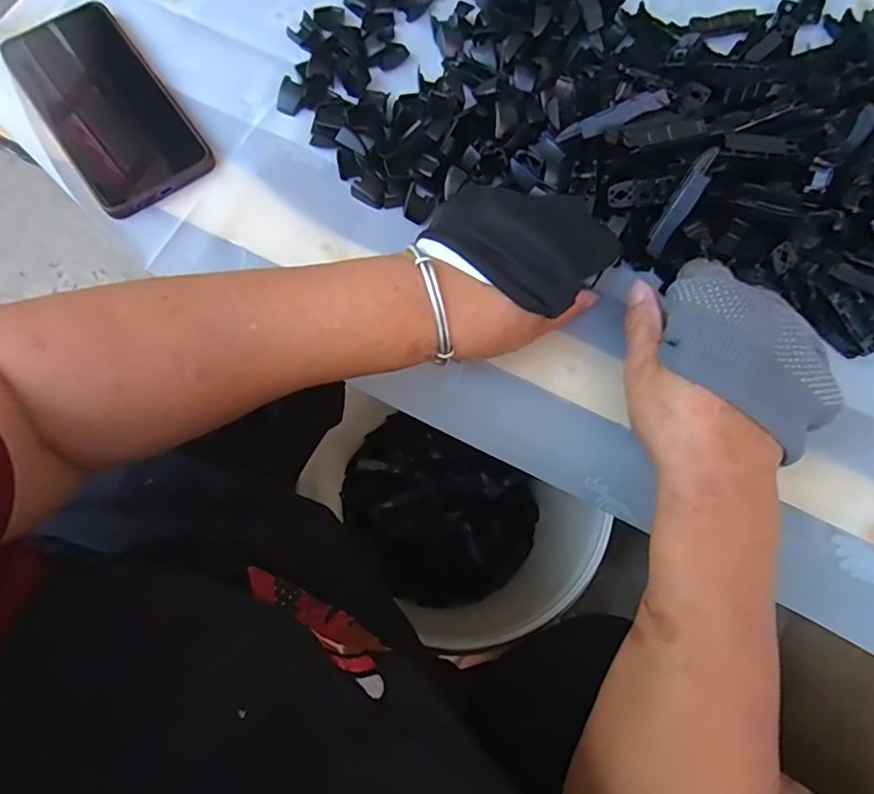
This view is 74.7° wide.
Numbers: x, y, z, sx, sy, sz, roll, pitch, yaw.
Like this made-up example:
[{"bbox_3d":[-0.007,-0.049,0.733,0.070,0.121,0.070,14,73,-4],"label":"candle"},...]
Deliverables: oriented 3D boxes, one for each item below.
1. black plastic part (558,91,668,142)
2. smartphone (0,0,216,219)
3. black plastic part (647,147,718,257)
[{"bbox_3d":[0.104,-0.165,0.340,0.063,0.005,0.012,-15,72,17],"label":"black plastic part"},{"bbox_3d":[-0.226,-0.200,0.388,0.079,0.009,0.164,-35,76,-11],"label":"smartphone"},{"bbox_3d":[0.142,-0.112,0.331,0.014,0.007,0.063,30,116,8],"label":"black plastic part"}]

